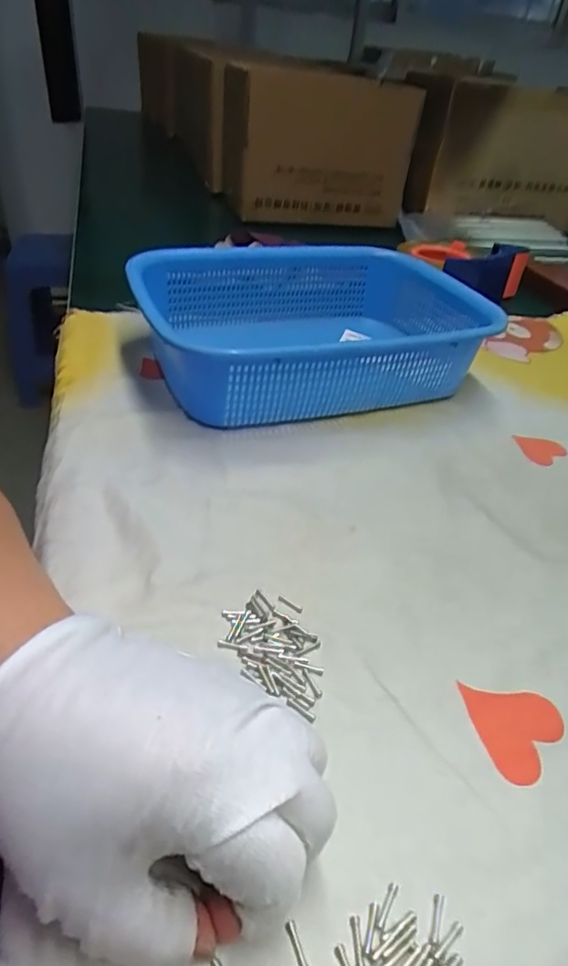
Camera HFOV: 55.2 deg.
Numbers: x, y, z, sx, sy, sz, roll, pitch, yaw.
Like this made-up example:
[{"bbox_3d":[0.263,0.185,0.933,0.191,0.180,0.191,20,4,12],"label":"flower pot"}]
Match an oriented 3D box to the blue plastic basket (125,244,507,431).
[{"bbox_3d":[0.025,-0.135,0.469,0.283,0.071,0.204,-10,42,-21],"label":"blue plastic basket"}]

